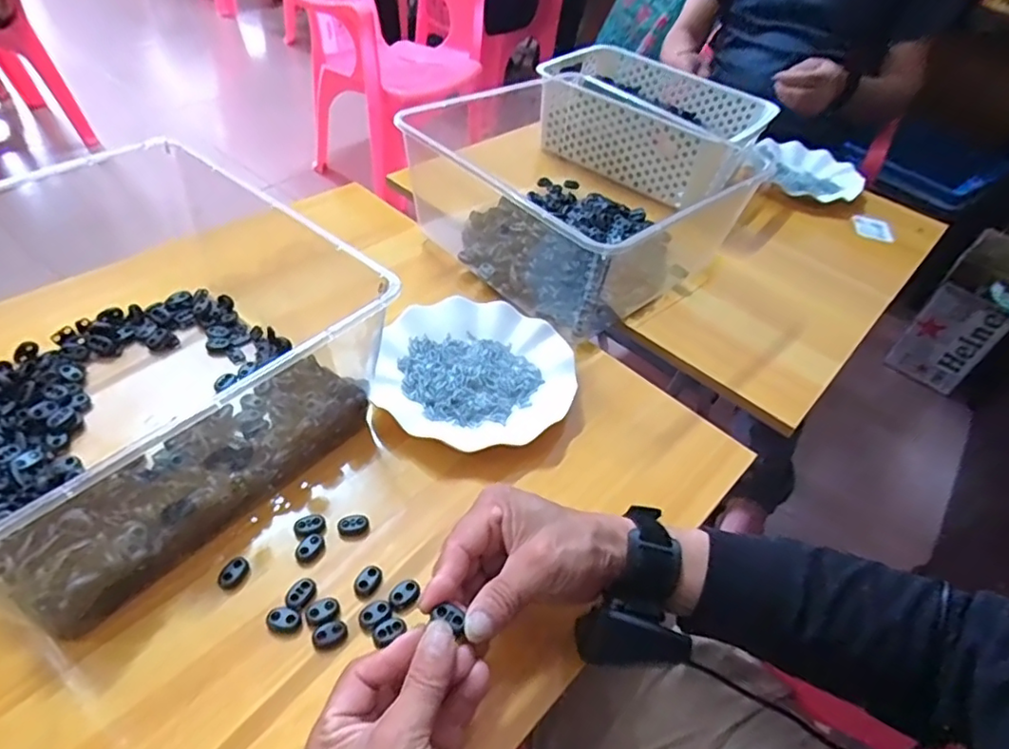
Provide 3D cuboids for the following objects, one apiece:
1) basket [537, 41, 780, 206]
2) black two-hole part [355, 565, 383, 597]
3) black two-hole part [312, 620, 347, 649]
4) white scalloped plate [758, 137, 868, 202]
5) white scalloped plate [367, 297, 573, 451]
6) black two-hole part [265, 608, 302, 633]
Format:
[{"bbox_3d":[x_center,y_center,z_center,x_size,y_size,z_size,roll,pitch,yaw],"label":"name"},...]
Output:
[{"bbox_3d":[0.208,-0.379,0.881,0.301,0.123,0.219,33,49,22],"label":"basket"},{"bbox_3d":[-0.093,0.141,0.406,0.014,0.006,0.021,25,49,18],"label":"black two-hole part"},{"bbox_3d":[-0.113,0.167,0.382,0.021,0.005,0.015,-22,52,-25],"label":"black two-hole part"},{"bbox_3d":[0.503,-0.324,0.964,0.130,0.038,0.174,-5,47,-14],"label":"white scalloped plate"},{"bbox_3d":[-0.025,-0.003,0.551,0.174,0.034,0.170,3,46,-3],"label":"white scalloped plate"},{"bbox_3d":[-0.143,0.159,0.385,0.021,0.004,0.015,11,46,5],"label":"black two-hole part"}]

